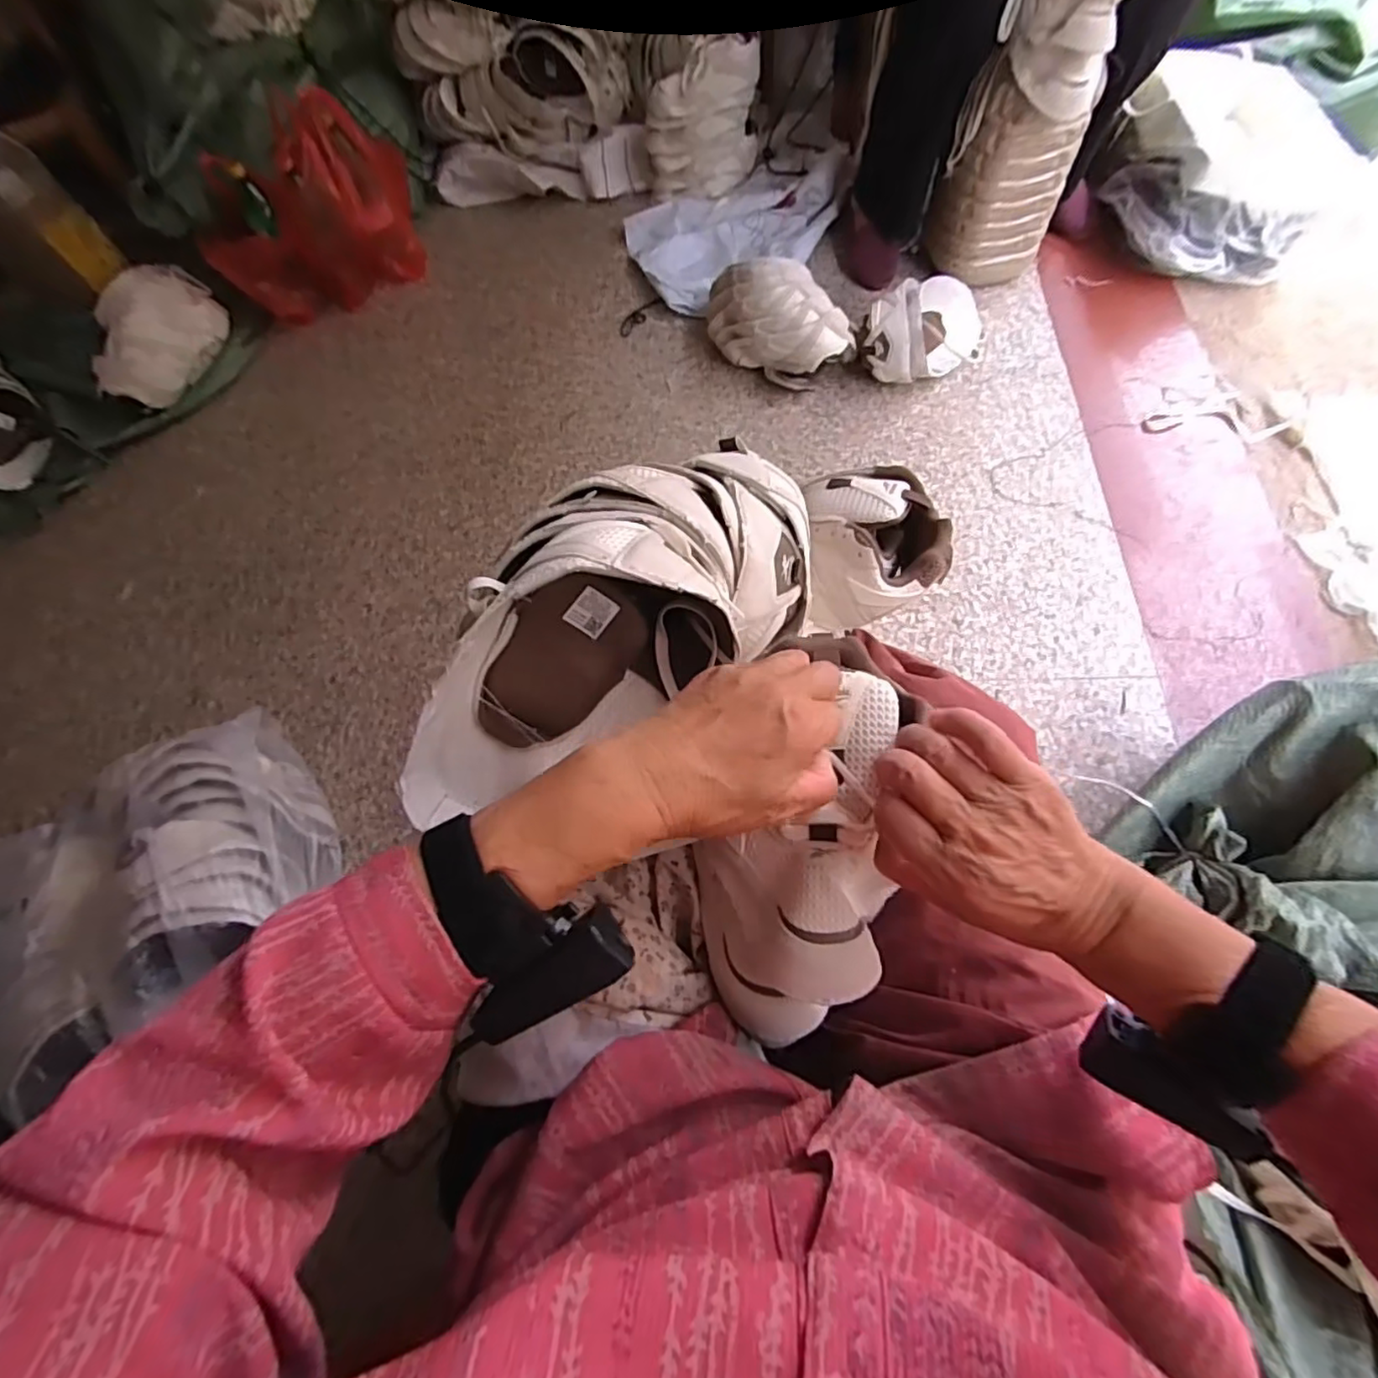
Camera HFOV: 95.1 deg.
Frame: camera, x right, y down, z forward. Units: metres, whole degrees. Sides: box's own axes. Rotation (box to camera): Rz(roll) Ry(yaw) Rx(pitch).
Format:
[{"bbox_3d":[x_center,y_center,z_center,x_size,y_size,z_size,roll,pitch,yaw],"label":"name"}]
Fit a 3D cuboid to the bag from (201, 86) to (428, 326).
[{"bbox_3d":[-0.731,-0.916,1.229,0.405,0.251,0.181,-30,66,-8],"label":"bag"}]

